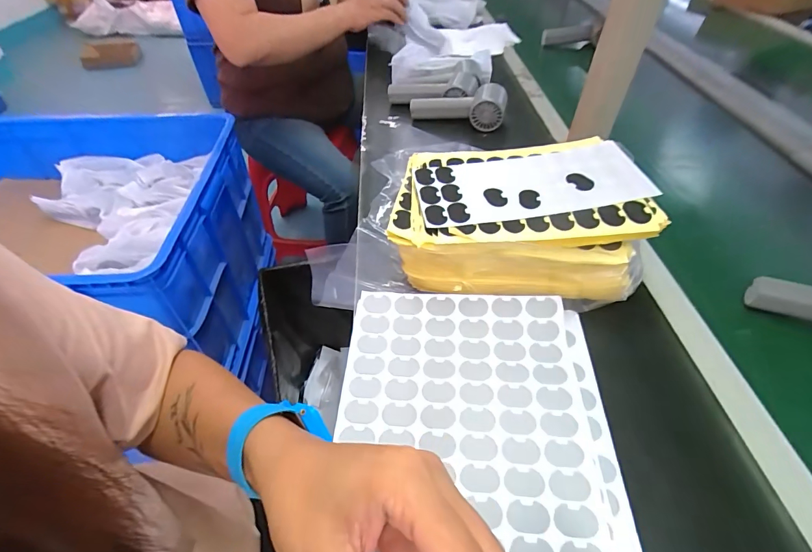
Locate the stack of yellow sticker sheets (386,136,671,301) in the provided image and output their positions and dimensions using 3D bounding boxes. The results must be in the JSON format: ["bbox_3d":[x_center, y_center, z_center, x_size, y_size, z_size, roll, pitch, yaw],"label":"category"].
[{"bbox_3d":[0.110,-0.062,0.418,0.241,0.094,0.170,5,47,3],"label":"stack of yellow sticker sheets"}]

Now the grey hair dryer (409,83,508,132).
[{"bbox_3d":[0.085,-0.276,0.653,0.157,0.057,0.058,4,47,3],"label":"grey hair dryer"}]

